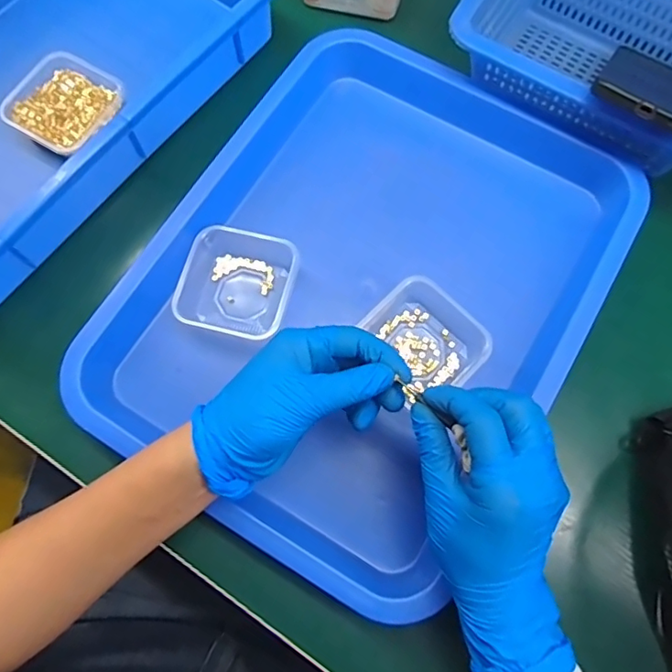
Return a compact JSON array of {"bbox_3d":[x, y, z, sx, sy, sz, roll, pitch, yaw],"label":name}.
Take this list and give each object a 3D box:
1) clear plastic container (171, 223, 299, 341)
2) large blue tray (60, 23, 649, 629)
[{"bbox_3d":[-0.074,-0.042,0.409,0.078,0.029,0.089,19,74,6],"label":"clear plastic container"},{"bbox_3d":[0.029,-0.043,0.425,0.297,0.067,0.406,30,75,9],"label":"large blue tray"}]

